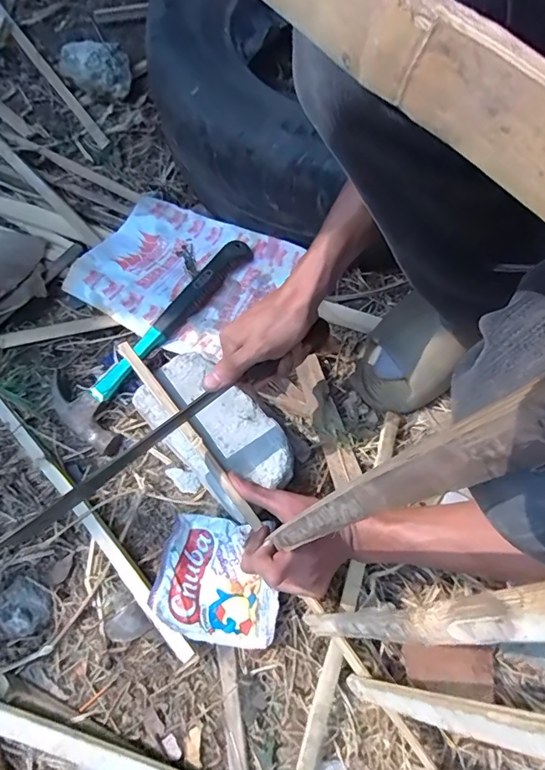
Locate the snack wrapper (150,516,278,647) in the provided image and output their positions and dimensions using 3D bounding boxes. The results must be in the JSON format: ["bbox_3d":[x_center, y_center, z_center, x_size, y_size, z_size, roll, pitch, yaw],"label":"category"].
[{"bbox_3d":[-0.055,0.205,0.494,0.125,0.033,0.116,10,71,4],"label":"snack wrapper"}]

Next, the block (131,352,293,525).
[{"bbox_3d":[-0.064,0.053,0.534,0.101,0.062,0.188,-43,75,-13],"label":"block"}]

